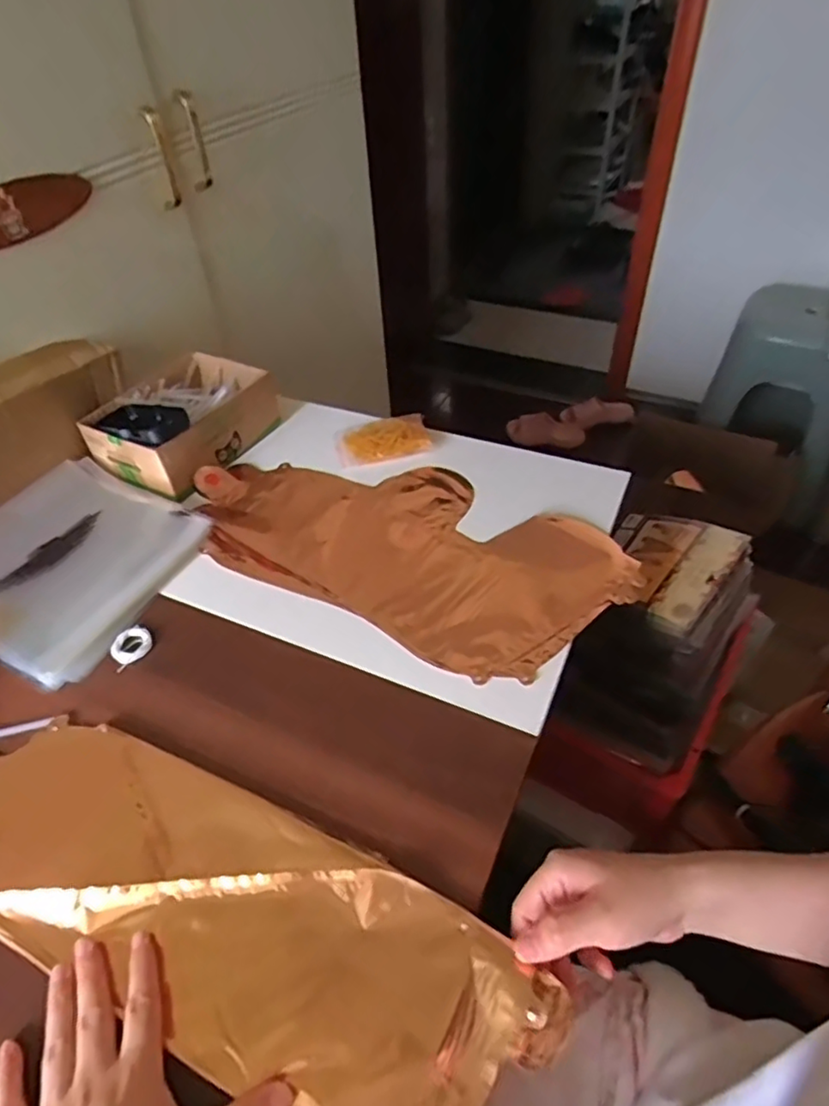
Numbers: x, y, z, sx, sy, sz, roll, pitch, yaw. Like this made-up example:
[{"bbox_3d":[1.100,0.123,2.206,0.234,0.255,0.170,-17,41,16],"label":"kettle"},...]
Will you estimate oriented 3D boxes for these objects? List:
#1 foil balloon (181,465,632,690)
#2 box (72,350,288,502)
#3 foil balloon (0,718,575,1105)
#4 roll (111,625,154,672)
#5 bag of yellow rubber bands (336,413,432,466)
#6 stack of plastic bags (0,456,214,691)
[{"bbox_3d":[-0.022,-0.018,0.608,0.438,0.018,0.213,21,50,24],"label":"foil balloon"},{"bbox_3d":[-0.266,-0.155,0.709,0.134,0.082,0.192,21,50,24],"label":"box"},{"bbox_3d":[-0.133,0.215,0.379,0.426,0.015,0.130,17,49,19],"label":"foil balloon"},{"bbox_3d":[-0.245,0.080,0.527,0.035,0.005,0.035,-29,50,-23],"label":"roll"},{"bbox_3d":[-0.037,-0.131,0.710,0.107,0.022,0.071,-8,45,-3],"label":"bag of yellow rubber bands"},{"bbox_3d":[-0.340,0.003,0.593,0.210,0.031,0.213,18,49,22],"label":"stack of plastic bags"}]

